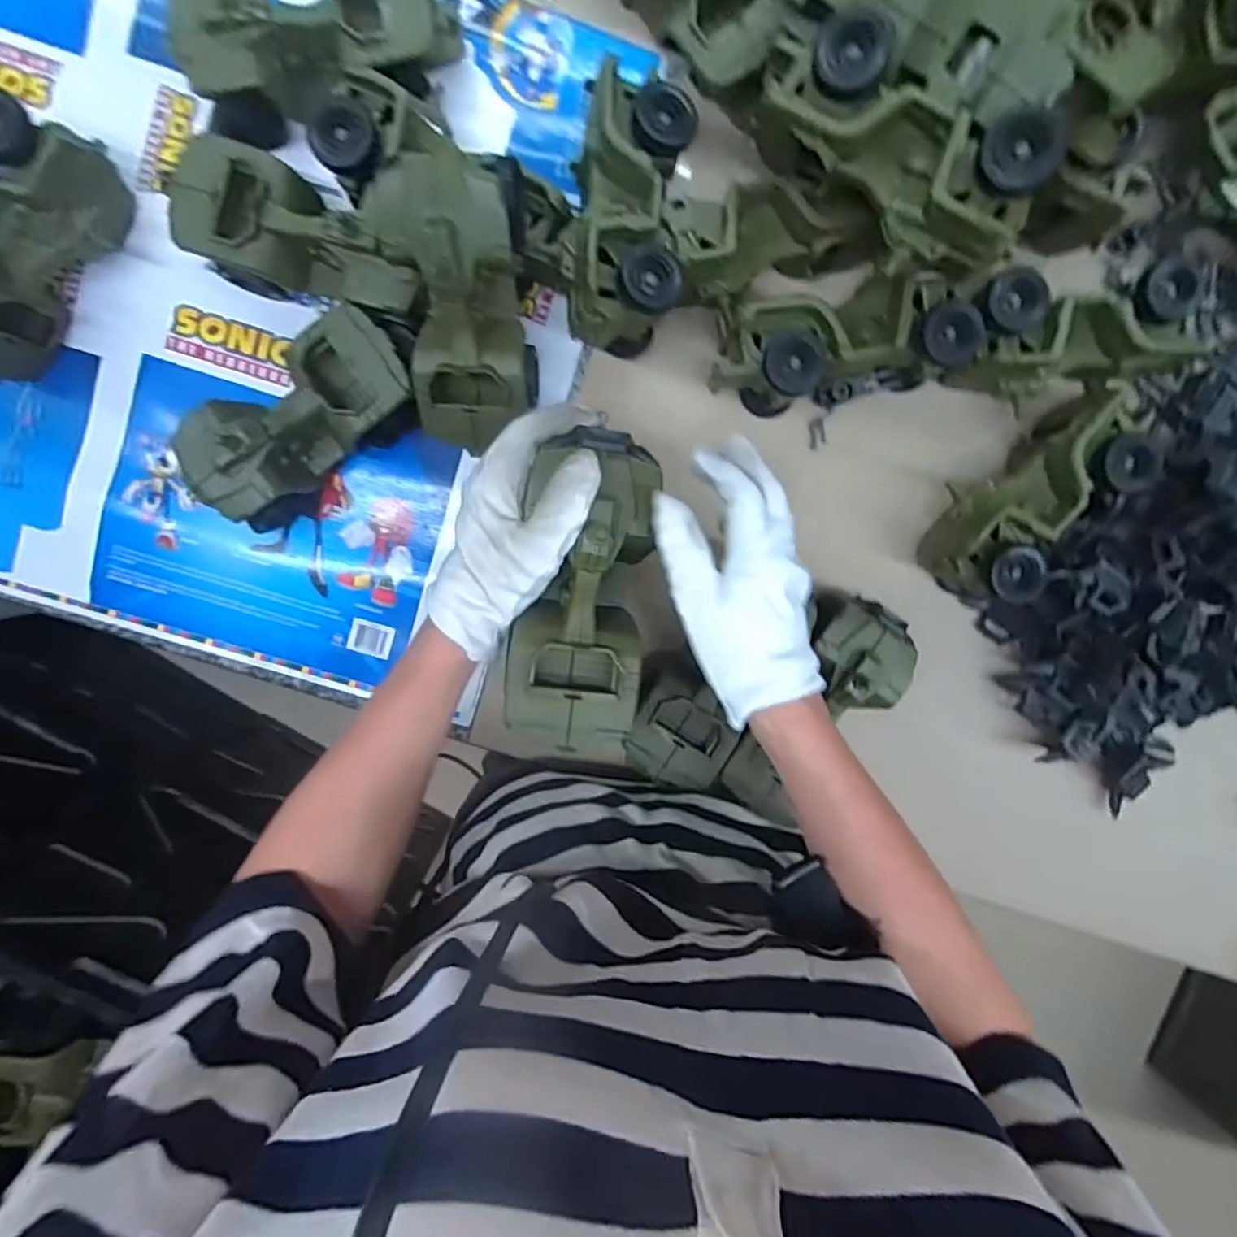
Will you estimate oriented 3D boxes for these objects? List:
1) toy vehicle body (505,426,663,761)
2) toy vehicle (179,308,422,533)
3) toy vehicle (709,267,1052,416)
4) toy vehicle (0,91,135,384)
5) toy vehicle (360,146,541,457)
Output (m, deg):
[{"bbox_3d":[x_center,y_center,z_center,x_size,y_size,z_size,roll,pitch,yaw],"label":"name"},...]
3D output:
[{"bbox_3d":[-0.021,-0.019,0.378,0.079,0.060,0.183,9,99,-3],"label":"toy vehicle body"},{"bbox_3d":[-0.231,-0.144,0.472,0.166,0.076,0.078,-35,96,2],"label":"toy vehicle"},{"bbox_3d":[0.184,-0.211,0.480,0.221,0.084,0.072,-11,96,-1],"label":"toy vehicle"},{"bbox_3d":[-0.429,-0.261,0.450,0.071,0.081,0.181,36,93,-5],"label":"toy vehicle"},{"bbox_3d":[-0.104,-0.213,0.428,0.090,0.082,0.182,1,134,-2],"label":"toy vehicle"}]

